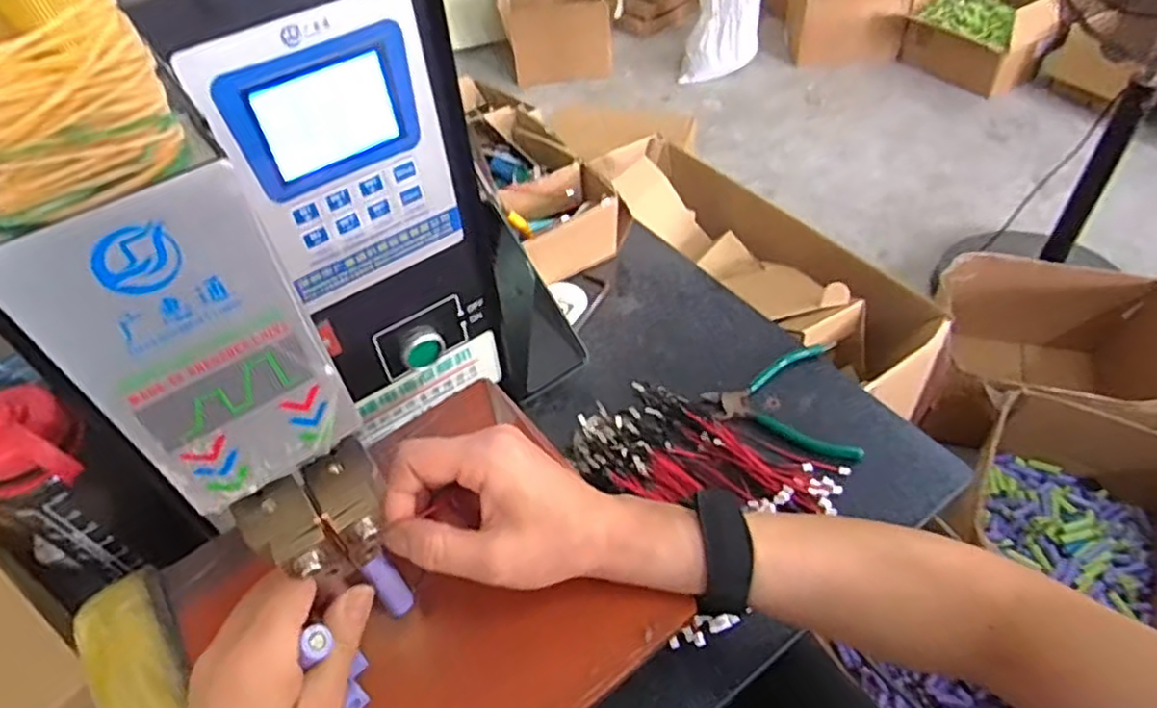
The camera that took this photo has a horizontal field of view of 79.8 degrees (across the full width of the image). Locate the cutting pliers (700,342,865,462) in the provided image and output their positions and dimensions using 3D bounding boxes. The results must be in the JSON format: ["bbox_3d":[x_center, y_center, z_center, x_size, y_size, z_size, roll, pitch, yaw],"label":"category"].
[{"bbox_3d":[0.160,0.041,0.548,0.108,0.035,0.094,-7,48,0],"label":"cutting pliers"}]

